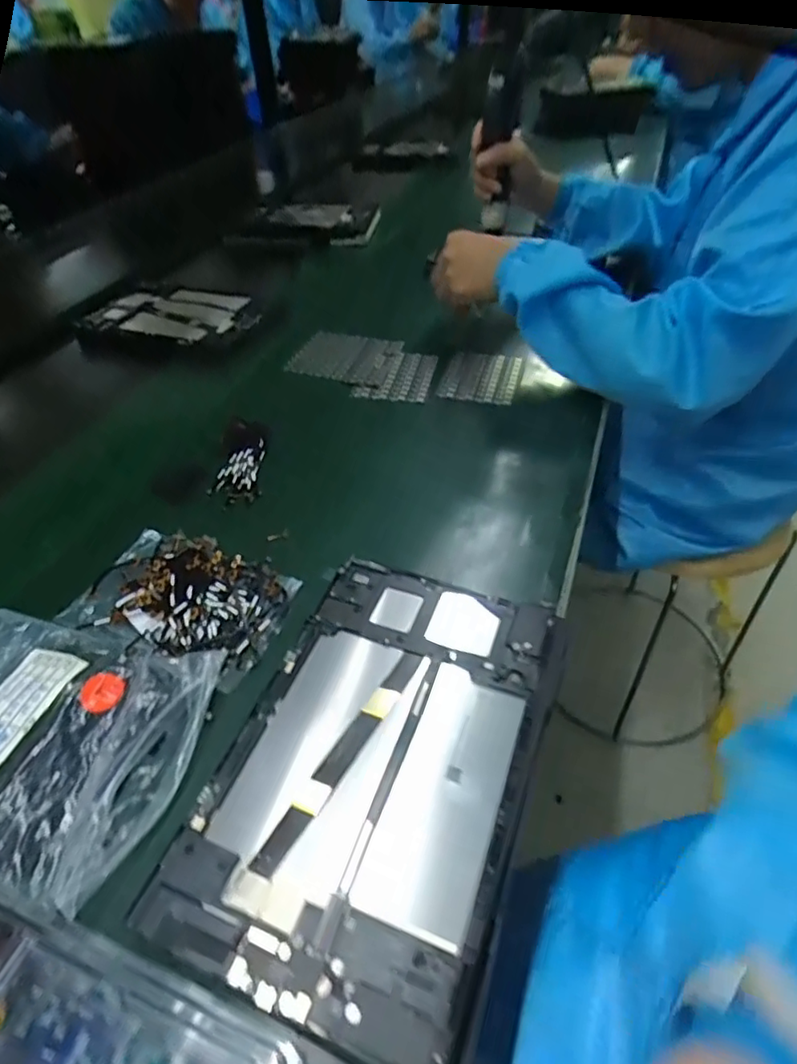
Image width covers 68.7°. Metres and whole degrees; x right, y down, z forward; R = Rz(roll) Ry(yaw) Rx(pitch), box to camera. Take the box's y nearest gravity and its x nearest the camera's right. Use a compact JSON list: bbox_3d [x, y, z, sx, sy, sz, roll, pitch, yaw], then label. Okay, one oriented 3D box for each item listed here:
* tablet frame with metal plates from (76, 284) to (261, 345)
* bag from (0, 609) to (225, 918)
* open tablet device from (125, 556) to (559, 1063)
[{"bbox_3d":[-0.289,-0.286,0.760,0.234,0.020,0.139,13,46,18],"label":"tablet frame with metal plates"},{"bbox_3d":[-0.206,0.110,0.332,0.173,0.025,0.138,8,44,13],"label":"bag"},{"bbox_3d":[-0.010,0.115,0.315,0.148,0.007,0.236,14,46,16],"label":"open tablet device"}]

